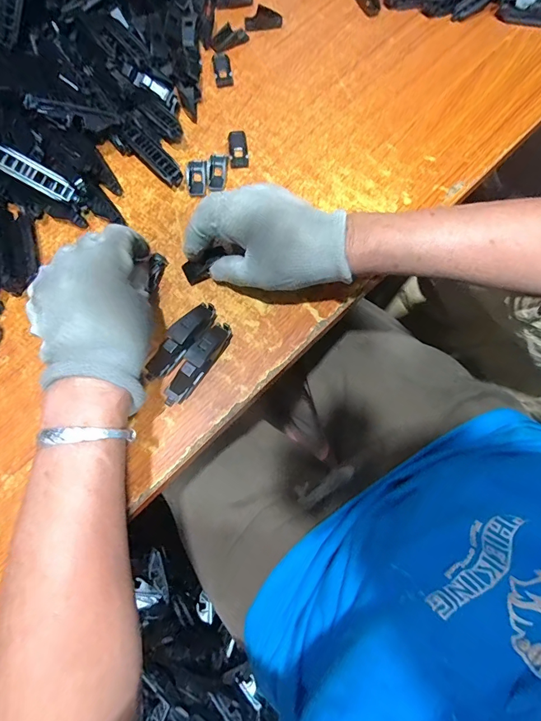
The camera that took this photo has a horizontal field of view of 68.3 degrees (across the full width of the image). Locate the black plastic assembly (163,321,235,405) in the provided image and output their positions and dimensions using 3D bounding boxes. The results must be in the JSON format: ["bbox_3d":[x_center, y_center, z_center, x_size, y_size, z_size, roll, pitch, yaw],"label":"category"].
[{"bbox_3d":[-0.060,0.002,0.336,0.019,0.023,0.082,34,78,7],"label":"black plastic assembly"}]

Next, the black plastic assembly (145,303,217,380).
[{"bbox_3d":[-0.076,-0.018,0.342,0.022,0.022,0.081,42,79,9],"label":"black plastic assembly"}]

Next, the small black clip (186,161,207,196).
[{"bbox_3d":[-0.072,-0.178,0.391,0.019,0.007,0.036,-3,76,-2],"label":"small black clip"}]

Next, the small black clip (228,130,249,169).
[{"bbox_3d":[-0.033,-0.216,0.404,0.018,0.007,0.045,-7,76,-3],"label":"small black clip"}]

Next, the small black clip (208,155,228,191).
[{"bbox_3d":[-0.052,-0.186,0.393,0.018,0.005,0.042,4,76,0],"label":"small black clip"}]

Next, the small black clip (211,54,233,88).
[{"bbox_3d":[-0.052,-0.317,0.433,0.019,0.004,0.043,-10,76,-3],"label":"small black clip"}]

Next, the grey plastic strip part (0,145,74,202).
[{"bbox_3d":[-0.208,-0.163,0.345,0.072,0.004,0.020,27,93,-16],"label":"grey plastic strip part"}]

